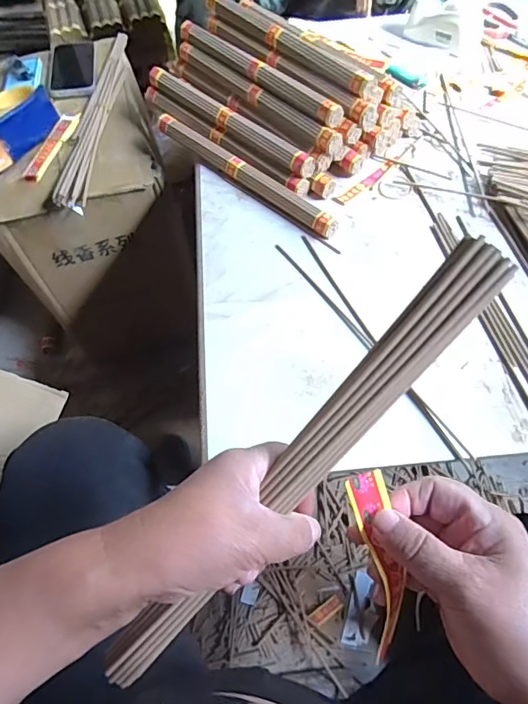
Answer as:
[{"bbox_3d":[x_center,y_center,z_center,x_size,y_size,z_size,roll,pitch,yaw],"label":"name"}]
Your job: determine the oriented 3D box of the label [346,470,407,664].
[{"bbox_3d":[0.062,0.112,0.251,0.021,0.007,0.094,-10,84,-2],"label":"label"}]

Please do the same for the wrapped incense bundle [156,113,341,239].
[{"bbox_3d":[-0.029,-0.239,0.619,0.309,0.023,0.031,39,69,22],"label":"wrapped incense bundle"}]

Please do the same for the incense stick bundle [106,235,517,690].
[{"bbox_3d":[0.013,0.071,0.255,0.026,0.019,0.312,44,103,24],"label":"incense stick bundle"}]

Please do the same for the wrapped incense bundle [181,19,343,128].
[{"bbox_3d":[-0.011,-0.378,0.632,0.029,0.025,0.304,-37,65,-17],"label":"wrapped incense bundle"}]

